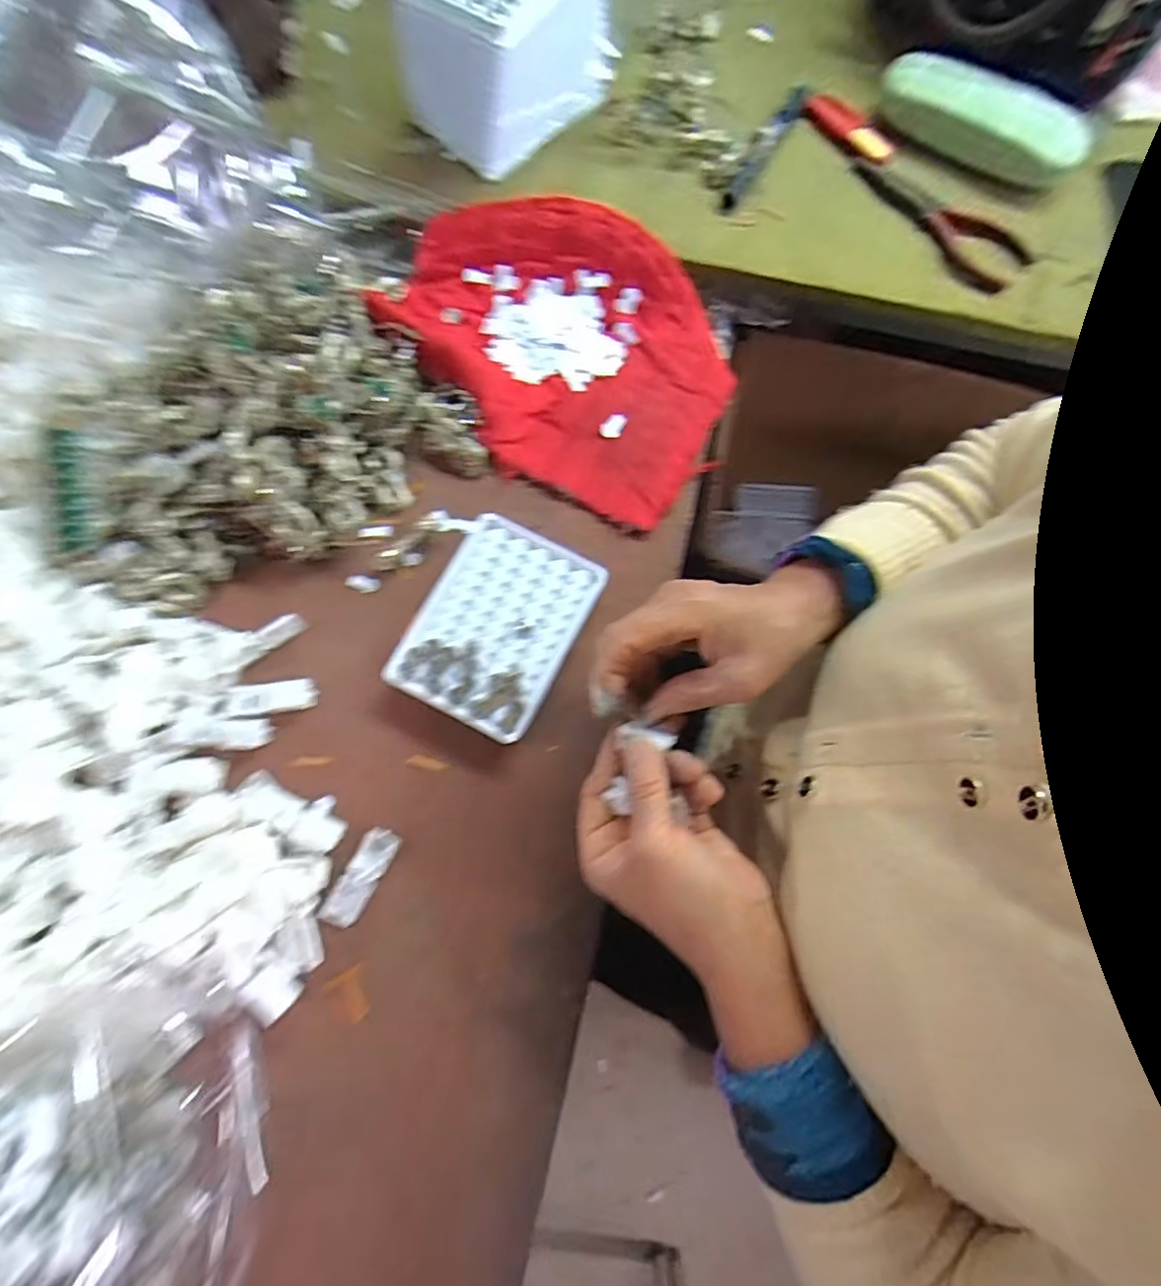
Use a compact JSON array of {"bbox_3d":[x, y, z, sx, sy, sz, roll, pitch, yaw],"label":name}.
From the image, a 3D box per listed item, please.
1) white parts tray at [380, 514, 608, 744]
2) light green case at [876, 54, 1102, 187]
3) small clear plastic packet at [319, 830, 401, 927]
[{"bbox_3d":[-0.057,-0.012,0.421,0.101,0.026,0.131,26,75,6],"label":"white parts tray"},{"bbox_3d":[0.313,-0.416,0.492,0.164,0.035,0.062,33,76,8],"label":"light green case"},{"bbox_3d":[-0.134,0.143,0.383,0.022,0.010,0.060,28,75,6],"label":"small clear plastic packet"}]

